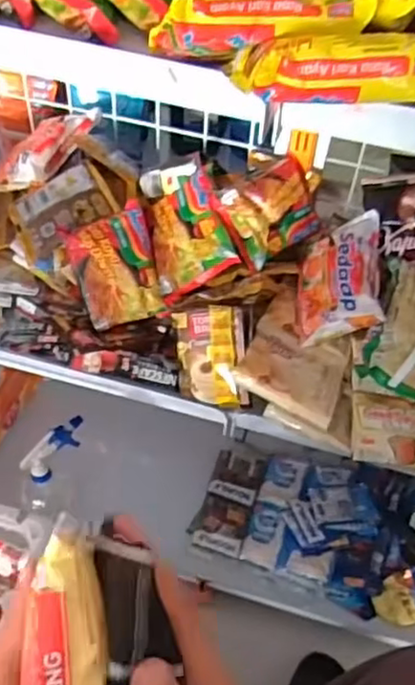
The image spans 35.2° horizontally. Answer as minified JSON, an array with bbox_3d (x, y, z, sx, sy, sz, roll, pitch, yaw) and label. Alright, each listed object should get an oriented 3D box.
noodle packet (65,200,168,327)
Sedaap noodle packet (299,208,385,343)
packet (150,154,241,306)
[{"bbox_3d":[-0.103,-0.088,0.757,0.095,0.020,0.130,-19,92,-10],"label":"noodle packet"},{"bbox_3d":[0.151,-0.075,0.755,0.101,0.039,0.144,-16,52,35],"label":"Sedaap noodle packet"},{"bbox_3d":[-0.027,-0.136,0.767,0.097,0.027,0.153,-29,63,24],"label":"packet"}]

